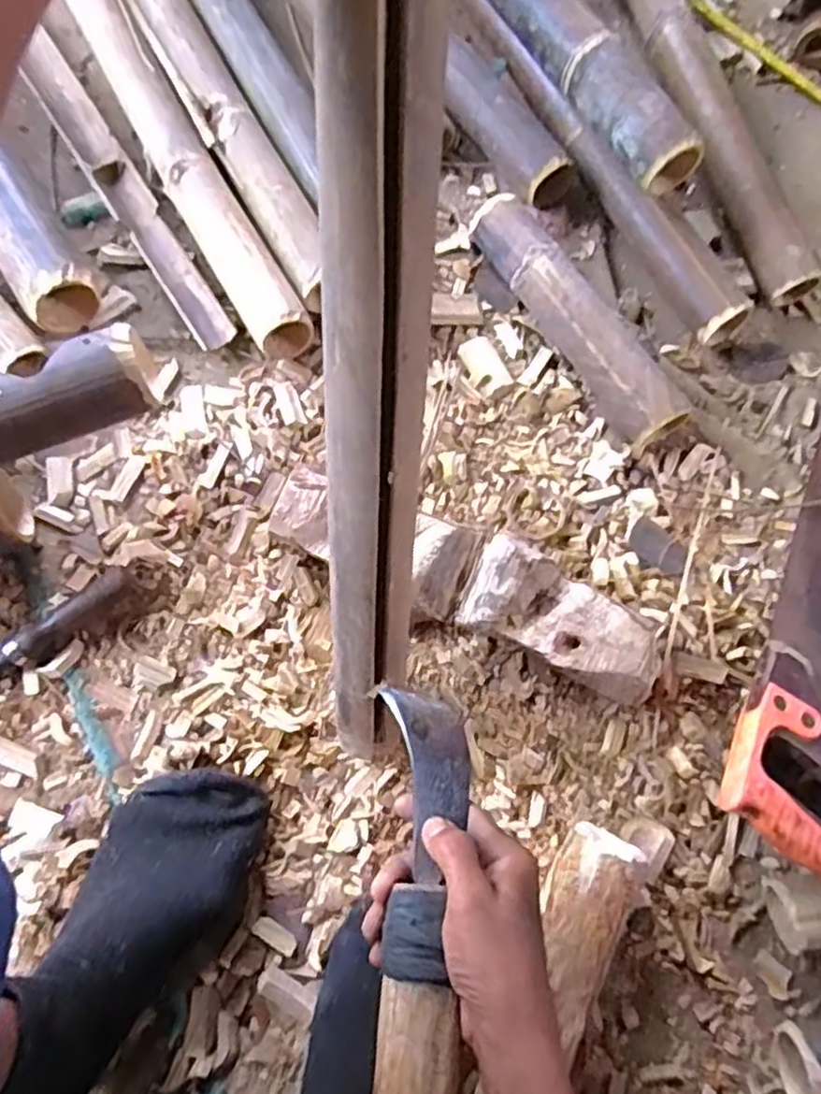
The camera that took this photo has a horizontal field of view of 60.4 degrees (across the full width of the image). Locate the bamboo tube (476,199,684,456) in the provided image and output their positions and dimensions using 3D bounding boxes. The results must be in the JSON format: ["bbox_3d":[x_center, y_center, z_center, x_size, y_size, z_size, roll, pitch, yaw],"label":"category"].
[{"bbox_3d":[0.153,-0.215,0.665,0.057,0.059,0.276,-30,79,-12],"label":"bamboo tube"}]

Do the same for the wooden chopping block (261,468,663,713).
[{"bbox_3d":[0.054,0.030,0.584,0.315,0.063,0.084,25,74,2],"label":"wooden chopping block"}]

